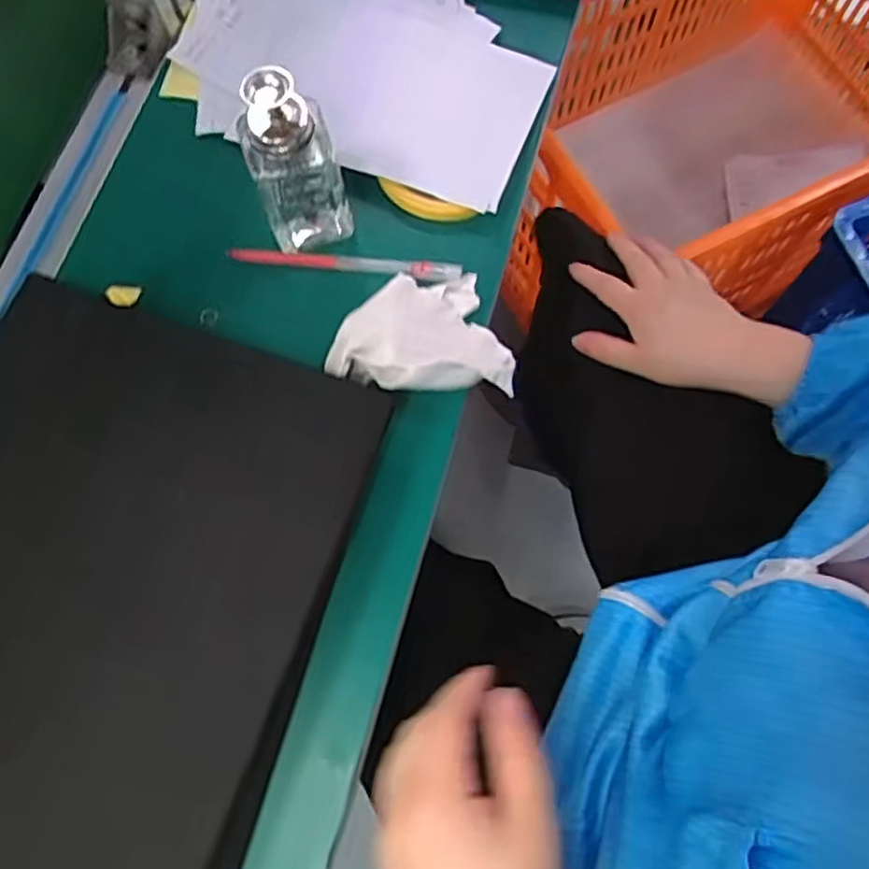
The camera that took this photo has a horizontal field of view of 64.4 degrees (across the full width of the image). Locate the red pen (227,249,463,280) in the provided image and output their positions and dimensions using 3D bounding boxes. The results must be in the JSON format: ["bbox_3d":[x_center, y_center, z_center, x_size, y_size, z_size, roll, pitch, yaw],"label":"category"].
[{"bbox_3d":[-0.062,-0.116,0.472,0.159,0.012,0.013,6,72,3],"label":"red pen"}]

